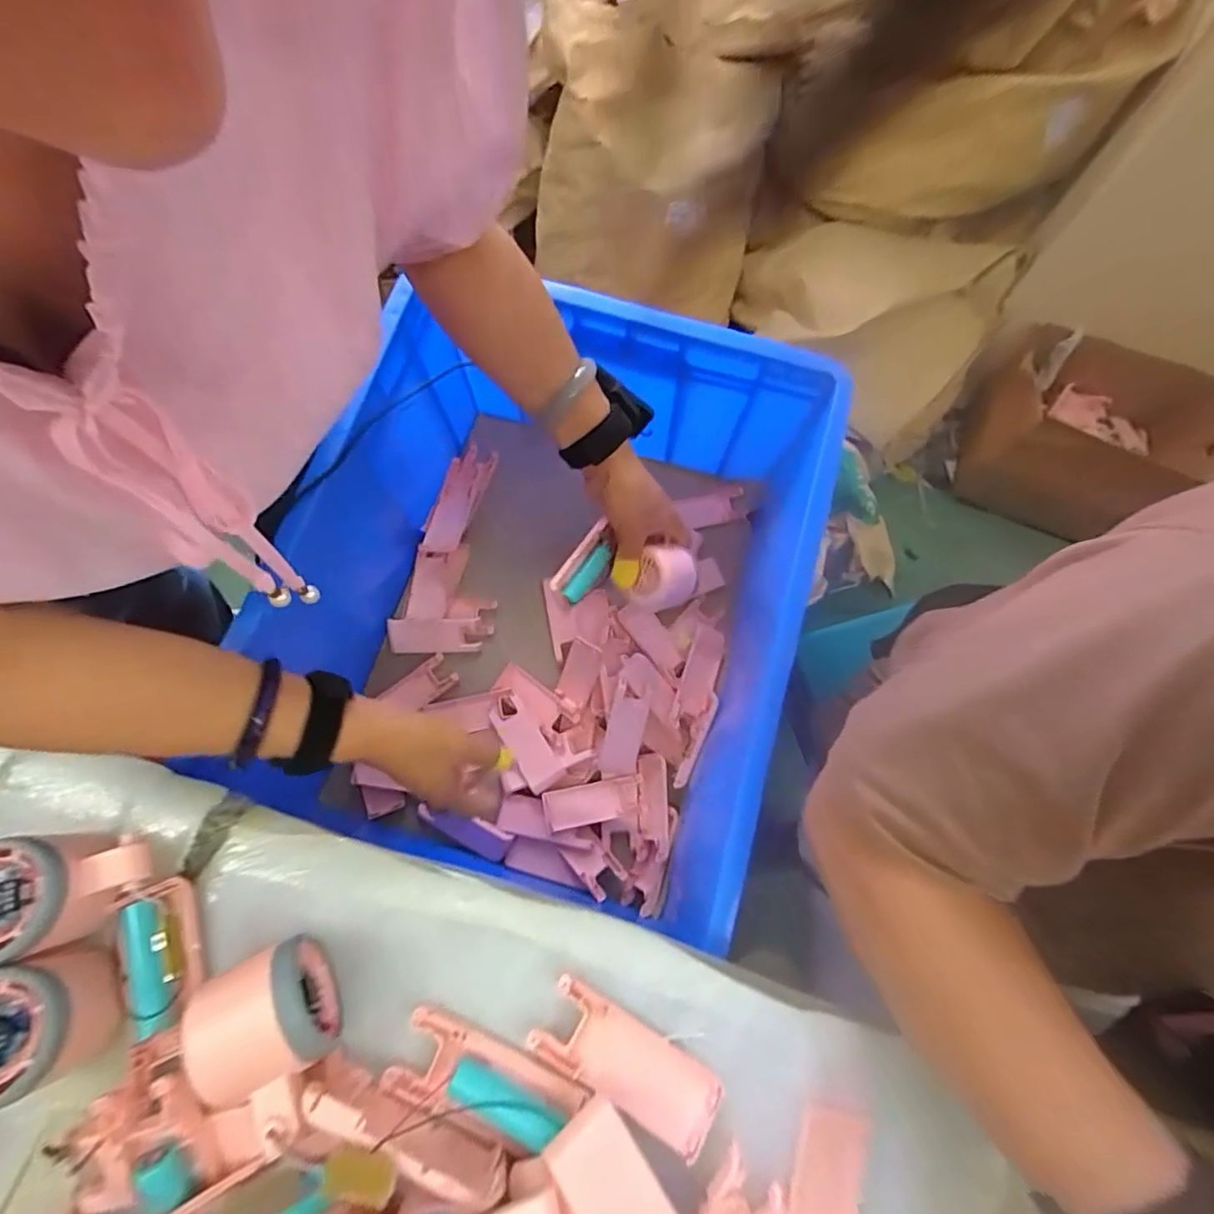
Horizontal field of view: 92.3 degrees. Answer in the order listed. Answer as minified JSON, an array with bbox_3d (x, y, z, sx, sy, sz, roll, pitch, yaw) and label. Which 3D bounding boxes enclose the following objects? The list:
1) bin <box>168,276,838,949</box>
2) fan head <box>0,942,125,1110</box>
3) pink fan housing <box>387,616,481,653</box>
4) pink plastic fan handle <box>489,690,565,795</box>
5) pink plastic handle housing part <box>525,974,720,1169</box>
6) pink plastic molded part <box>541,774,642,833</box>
[{"bbox_3d":[-0.051,-0.010,0.561,0.407,0.257,0.485,17,72,3],"label":"bin"},{"bbox_3d":[-0.284,0.204,0.285,0.053,0.042,0.057,-23,75,-9],"label":"fan head"},{"bbox_3d":[-0.195,0.031,0.654,0.098,0.018,0.038,-5,73,-4],"label":"pink fan housing"},{"bbox_3d":[-0.090,0.138,0.615,0.039,0.019,0.107,-33,77,-12],"label":"pink plastic fan handle"},{"bbox_3d":[0.011,0.248,0.319,0.103,0.013,0.039,32,74,7],"label":"pink plastic handle housing part"},{"bbox_3d":[-0.014,0.202,0.605,0.103,0.013,0.039,-6,72,-24],"label":"pink plastic molded part"}]

